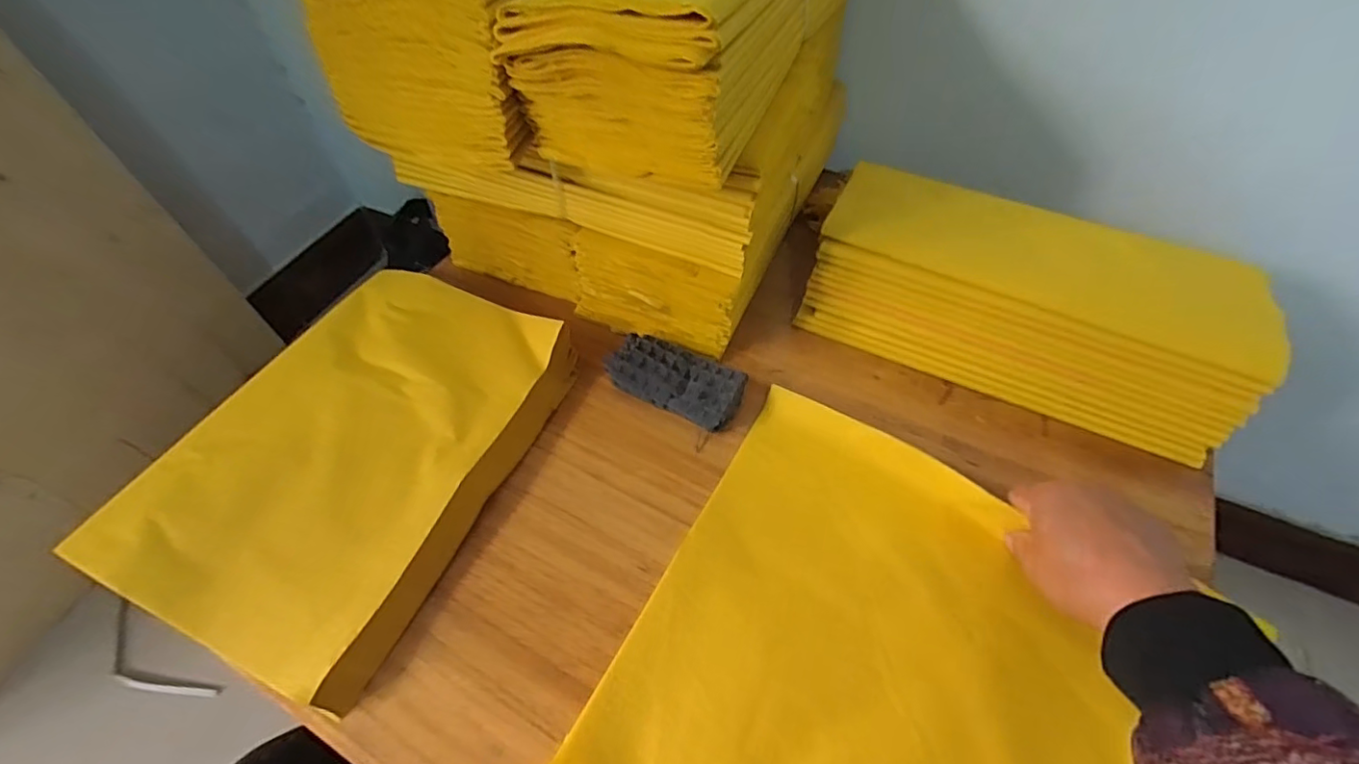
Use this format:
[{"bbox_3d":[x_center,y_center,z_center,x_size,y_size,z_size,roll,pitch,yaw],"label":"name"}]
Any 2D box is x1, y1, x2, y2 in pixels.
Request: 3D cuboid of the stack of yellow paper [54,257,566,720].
[{"bbox_3d":[-0.238,0.042,0.428,0.221,0.029,0.295,21,57,11],"label":"stack of yellow paper"}]

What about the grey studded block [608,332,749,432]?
[{"bbox_3d":[-0.004,-0.001,0.463,0.109,0.027,0.053,26,58,16],"label":"grey studded block"}]

